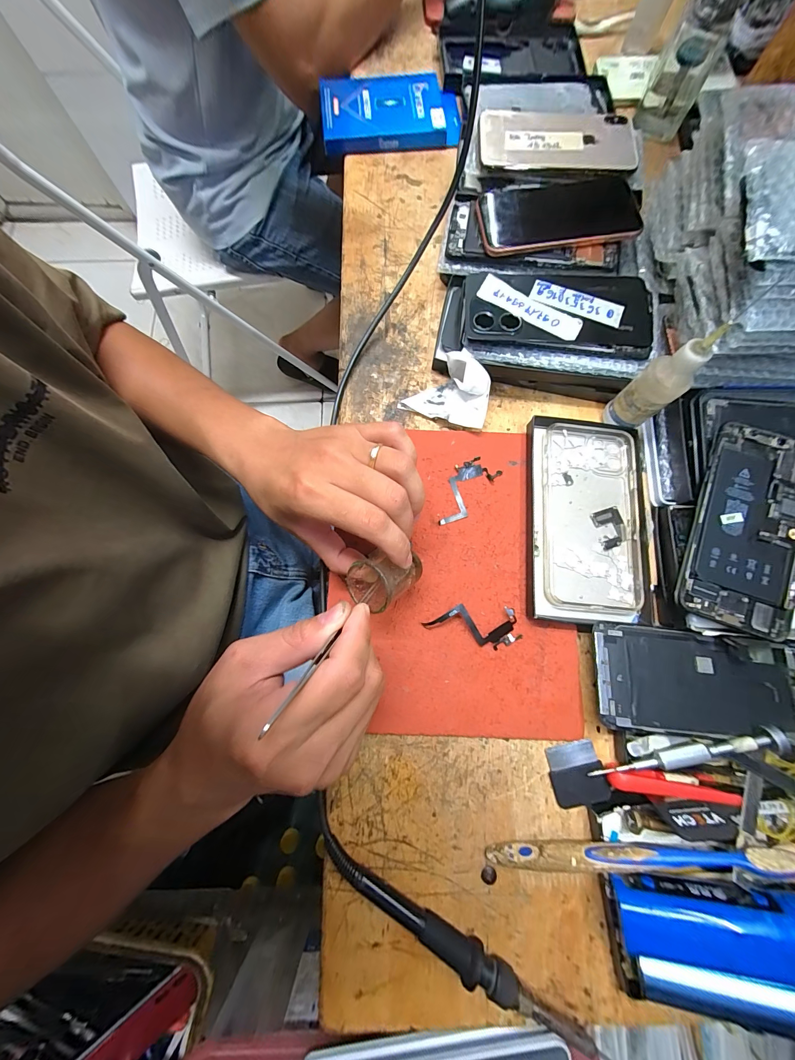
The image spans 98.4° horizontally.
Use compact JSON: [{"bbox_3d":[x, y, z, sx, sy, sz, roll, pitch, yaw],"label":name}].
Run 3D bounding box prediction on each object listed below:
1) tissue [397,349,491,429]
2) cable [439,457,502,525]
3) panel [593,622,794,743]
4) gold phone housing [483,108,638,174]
[{"bbox_3d":[0.048,-0.131,0.313,0.076,0.034,0.053,20,79,5],"label":"tissue"},{"bbox_3d":[0.057,-0.035,0.304,0.034,0.004,0.071,39,81,9],"label":"cable"},{"bbox_3d":[0.221,0.113,0.252,0.146,0.005,0.070,6,73,2],"label":"panel"},{"bbox_3d":[0.166,-0.397,0.352,0.160,0.015,0.074,6,85,2],"label":"gold phone housing"}]

